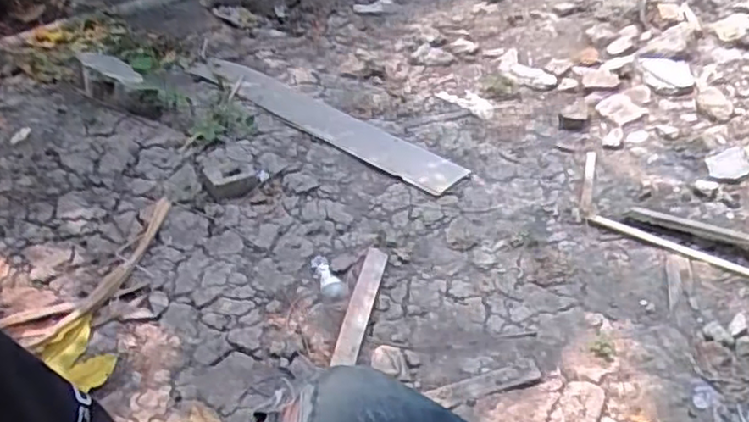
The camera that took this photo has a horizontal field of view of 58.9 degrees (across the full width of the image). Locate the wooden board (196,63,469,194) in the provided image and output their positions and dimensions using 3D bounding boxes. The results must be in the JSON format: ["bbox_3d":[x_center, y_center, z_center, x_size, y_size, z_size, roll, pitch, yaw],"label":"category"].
[{"bbox_3d":[-0.137,-0.232,1.635,0.814,0.024,0.140,28,41,28],"label":"wooden board"}]

